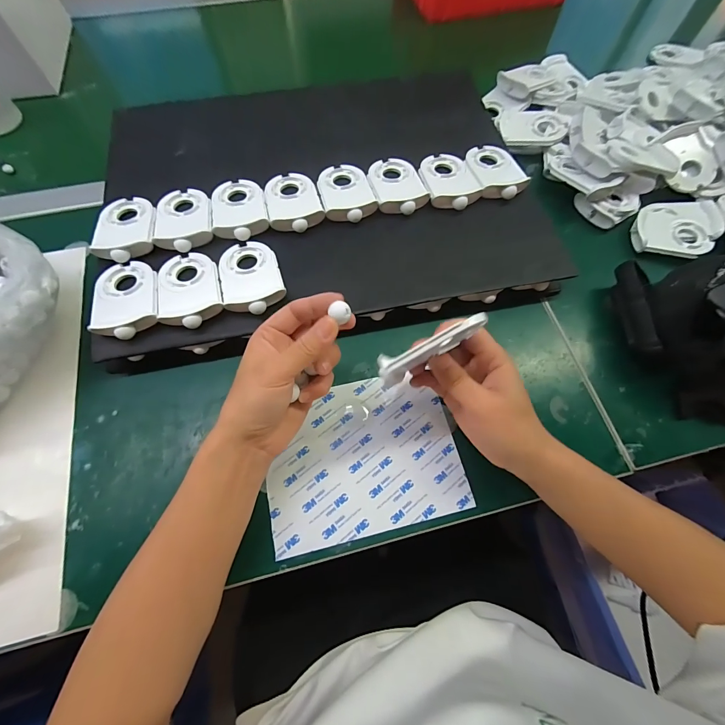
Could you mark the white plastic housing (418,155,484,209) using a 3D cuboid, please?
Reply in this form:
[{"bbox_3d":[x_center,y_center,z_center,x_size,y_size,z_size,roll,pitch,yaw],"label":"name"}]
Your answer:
[{"bbox_3d":[0.097,-0.209,0.393,0.059,0.019,0.087,-14,70,-7],"label":"white plastic housing"}]

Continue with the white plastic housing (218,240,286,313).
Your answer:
[{"bbox_3d":[-0.112,-0.088,0.340,0.057,0.013,0.087,-16,70,-8],"label":"white plastic housing"}]

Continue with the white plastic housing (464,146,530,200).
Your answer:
[{"bbox_3d":[0.152,-0.225,0.401,0.055,0.019,0.089,-12,70,-7],"label":"white plastic housing"}]

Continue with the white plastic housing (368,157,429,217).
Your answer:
[{"bbox_3d":[0.038,-0.201,0.389,0.055,0.016,0.084,-13,70,-7],"label":"white plastic housing"}]

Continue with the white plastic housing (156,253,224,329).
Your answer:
[{"bbox_3d":[-0.169,-0.074,0.333,0.057,0.015,0.087,-16,70,-8],"label":"white plastic housing"}]

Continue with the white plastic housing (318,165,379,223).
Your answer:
[{"bbox_3d":[-0.018,-0.191,0.380,0.056,0.016,0.085,-12,70,-6],"label":"white plastic housing"}]

